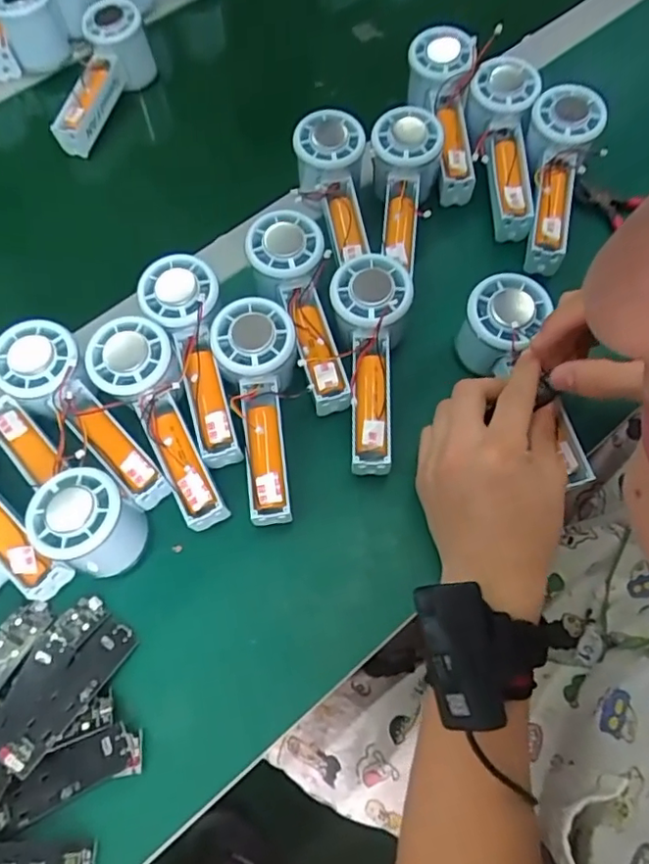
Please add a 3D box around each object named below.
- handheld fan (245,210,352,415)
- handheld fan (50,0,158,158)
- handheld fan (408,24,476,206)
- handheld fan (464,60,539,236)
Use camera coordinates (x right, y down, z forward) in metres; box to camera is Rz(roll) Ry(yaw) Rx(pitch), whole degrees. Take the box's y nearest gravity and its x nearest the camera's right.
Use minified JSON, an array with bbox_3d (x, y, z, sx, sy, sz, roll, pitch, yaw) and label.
[{"bbox_3d":[-0.017,-0.089,0.433,0.060,0.054,0.147,-15,66,-4],"label":"handheld fan"},{"bbox_3d":[-0.214,-0.341,0.565,0.051,0.059,0.150,10,67,7],"label":"handheld fan"},{"bbox_3d":[0.106,-0.283,0.503,0.050,0.050,0.158,-6,79,0],"label":"handheld fan"},{"bbox_3d":[0.153,-0.240,0.490,0.058,0.041,0.154,-3,82,1],"label":"handheld fan"}]

